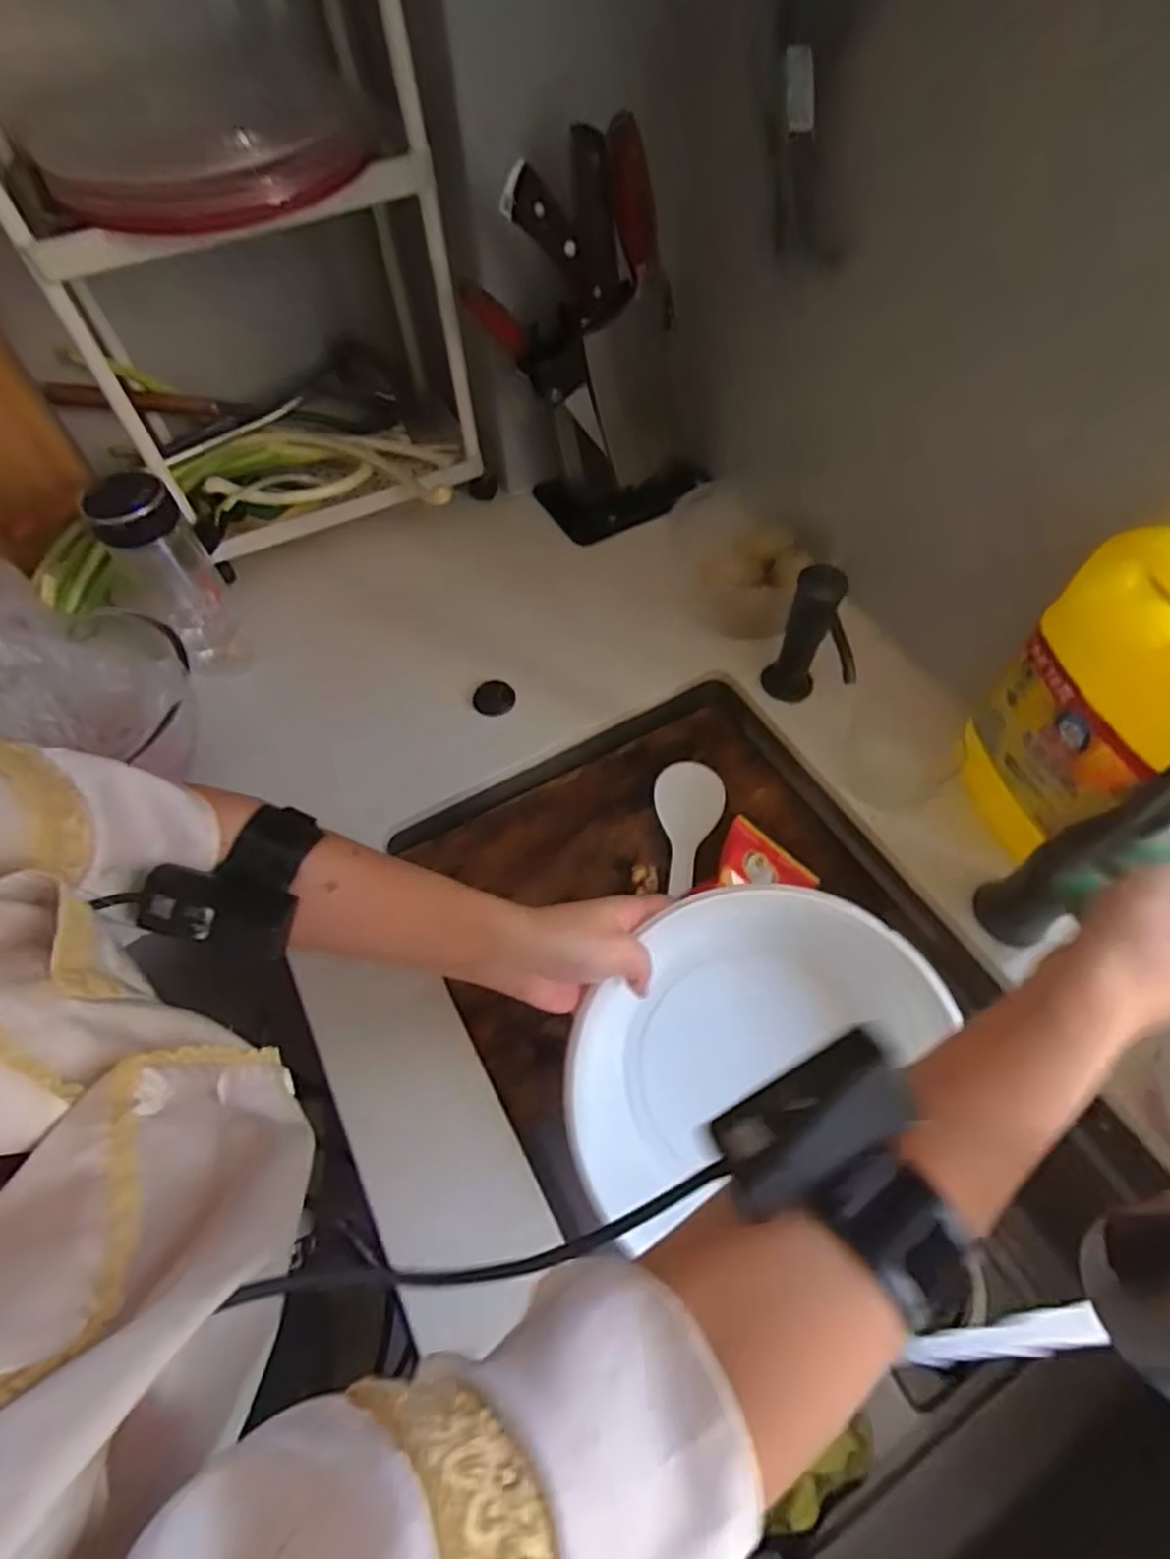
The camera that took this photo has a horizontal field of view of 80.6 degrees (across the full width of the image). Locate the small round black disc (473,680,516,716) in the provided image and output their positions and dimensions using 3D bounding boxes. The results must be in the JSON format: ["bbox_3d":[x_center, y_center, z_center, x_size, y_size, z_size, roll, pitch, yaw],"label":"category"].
[{"bbox_3d":[-0.083,-0.073,0.633,0.037,0.016,0.033,-27,61,-14],"label":"small round black disc"}]

